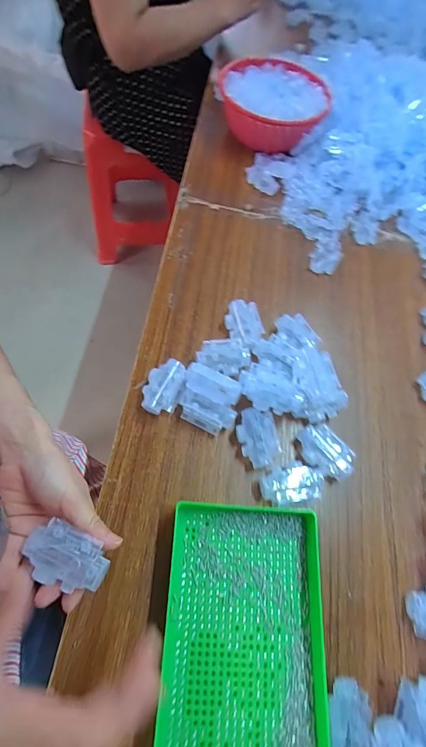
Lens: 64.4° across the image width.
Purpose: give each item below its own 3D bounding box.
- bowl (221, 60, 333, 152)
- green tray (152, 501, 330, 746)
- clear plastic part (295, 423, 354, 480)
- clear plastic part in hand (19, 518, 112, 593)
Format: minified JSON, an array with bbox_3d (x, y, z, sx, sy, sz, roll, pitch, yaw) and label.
[{"bbox_3d":[0.114,-0.504,0.643,0.183,0.073,0.197,1,65,-1],"label":"bowl"},{"bbox_3d":[0.030,0.257,0.319,0.153,0.031,0.242,5,65,-3],"label":"green tray"},{"bbox_3d":[0.134,0.095,0.411,0.069,0.029,0.042,42,69,13],"label":"clear plastic part"},{"bbox_3d":[-0.123,0.154,0.285,0.067,0.015,0.040,16,65,6],"label":"clear plastic part in hand"}]

